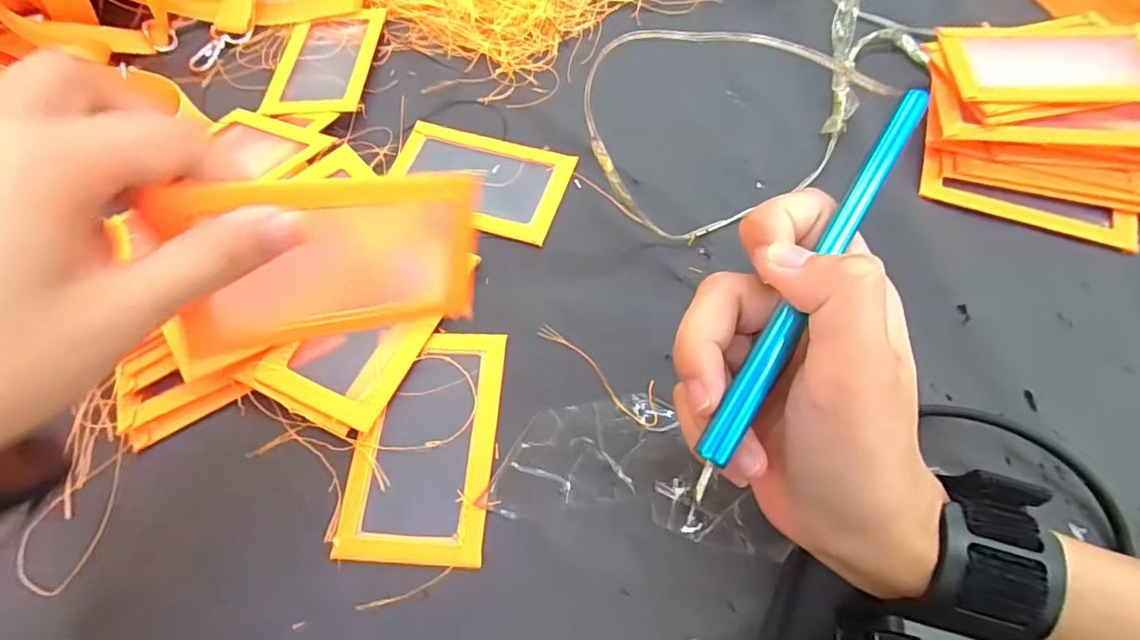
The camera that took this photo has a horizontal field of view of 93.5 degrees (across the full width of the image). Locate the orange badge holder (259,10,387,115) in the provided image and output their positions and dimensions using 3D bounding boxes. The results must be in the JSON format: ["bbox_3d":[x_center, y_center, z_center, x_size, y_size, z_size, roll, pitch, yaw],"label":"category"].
[{"bbox_3d":[-0.162,-0.171,0.353,0.062,0.007,0.098,1,65,3],"label":"orange badge holder"}]

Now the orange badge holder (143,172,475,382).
[{"bbox_3d":[-0.083,-0.021,0.197,0.106,0.064,0.006,-16,39,-34],"label":"orange badge holder"}]

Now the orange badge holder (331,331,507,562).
[{"bbox_3d":[-0.065,0.054,0.244,0.062,0.004,0.102,2,65,4],"label":"orange badge holder"}]

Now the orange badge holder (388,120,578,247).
[{"bbox_3d":[-0.053,-0.083,0.309,0.102,0.005,0.064,17,67,10],"label":"orange badge holder"}]

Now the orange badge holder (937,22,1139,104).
[{"bbox_3d":[0.258,-0.141,0.289,0.103,0.011,0.069,1,58,4],"label":"orange badge holder"}]

